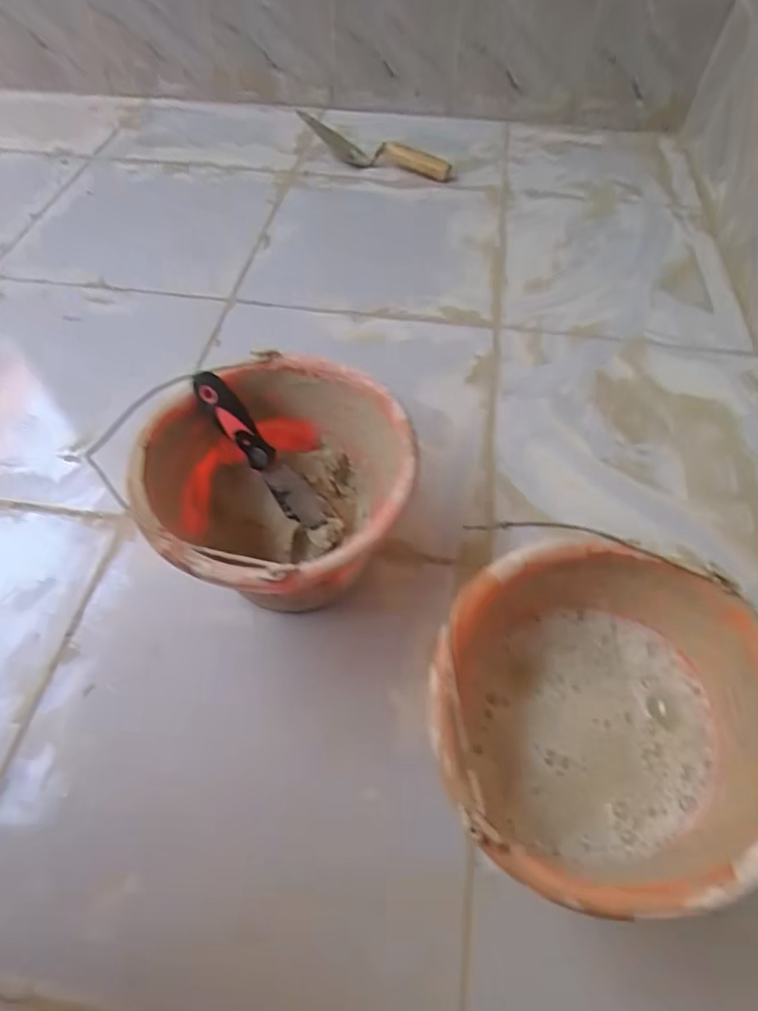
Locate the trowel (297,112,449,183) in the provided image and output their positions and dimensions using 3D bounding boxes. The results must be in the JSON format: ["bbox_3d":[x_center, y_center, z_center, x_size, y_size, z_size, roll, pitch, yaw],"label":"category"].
[{"bbox_3d":[-0.017,-0.702,1.130,0.329,0.055,0.069,35,62,20],"label":"trowel"}]

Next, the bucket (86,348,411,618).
[{"bbox_3d":[-0.088,0.000,0.553,0.235,0.176,0.234,1,56,-1],"label":"bucket"}]

